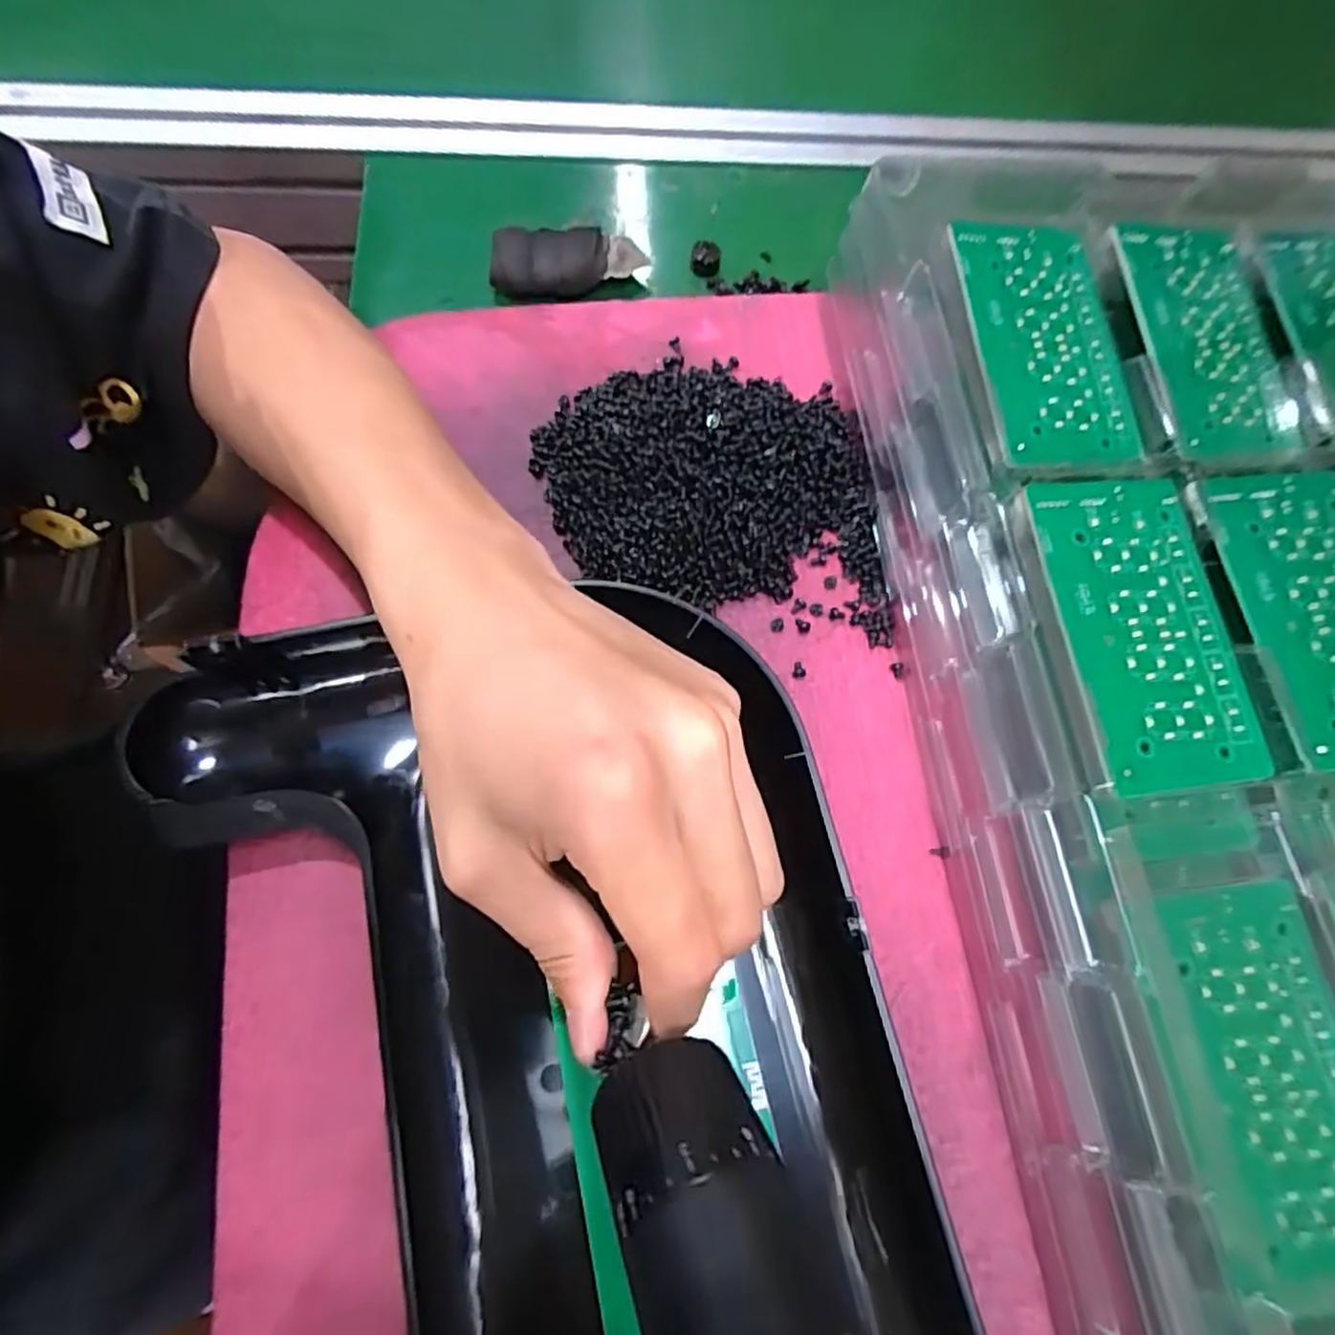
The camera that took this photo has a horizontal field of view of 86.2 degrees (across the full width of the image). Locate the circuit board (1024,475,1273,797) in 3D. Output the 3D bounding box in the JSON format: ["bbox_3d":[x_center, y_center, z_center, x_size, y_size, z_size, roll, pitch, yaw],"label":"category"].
[{"bbox_3d":[0.157,-0.014,0.234,0.059,0.004,0.106,-4,75,-10],"label":"circuit board"}]

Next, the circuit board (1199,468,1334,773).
[{"bbox_3d":[0.224,-0.020,0.244,0.059,0.004,0.105,-4,73,-5],"label":"circuit board"}]

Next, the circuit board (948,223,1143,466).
[{"bbox_3d":[0.143,-0.122,0.269,0.060,0.004,0.102,-3,75,-9],"label":"circuit board"}]

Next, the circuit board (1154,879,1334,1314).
[{"bbox_3d":[0.178,0.117,0.206,0.048,0.011,0.100,-5,69,-2],"label":"circuit board"}]

